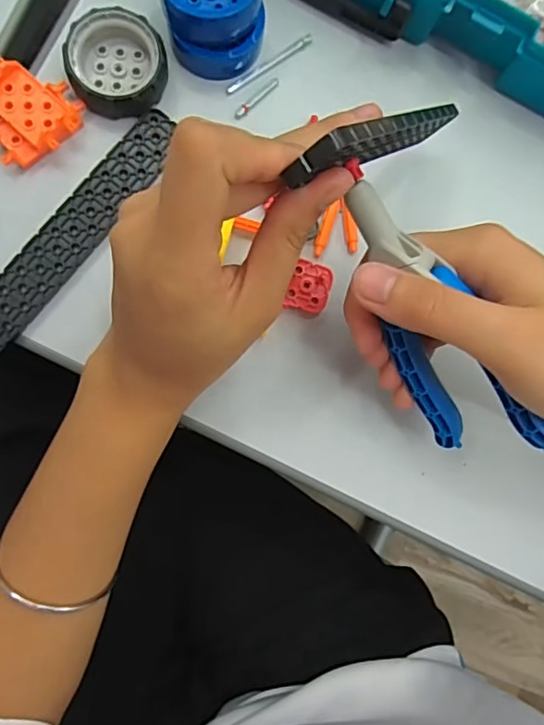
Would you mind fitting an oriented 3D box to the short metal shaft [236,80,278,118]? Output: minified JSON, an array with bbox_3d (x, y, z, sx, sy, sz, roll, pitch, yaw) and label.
[{"bbox_3d":[-0.008,-0.140,0.297,0.030,0.004,0.005,-43,92,-7],"label":"short metal shaft"}]

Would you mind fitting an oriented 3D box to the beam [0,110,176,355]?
[{"bbox_3d":[-0.099,-0.065,0.281,0.025,0.008,0.147,40,84,-3],"label":"beam"}]

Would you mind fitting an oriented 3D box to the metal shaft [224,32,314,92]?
[{"bbox_3d":[-0.001,-0.160,0.298,0.055,0.004,0.005,-35,91,-7],"label":"metal shaft"}]

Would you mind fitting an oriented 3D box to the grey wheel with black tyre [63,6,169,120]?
[{"bbox_3d":[-0.078,-0.149,0.282,0.046,0.016,0.047,10,86,-6],"label":"grey wheel with black tyre"}]

